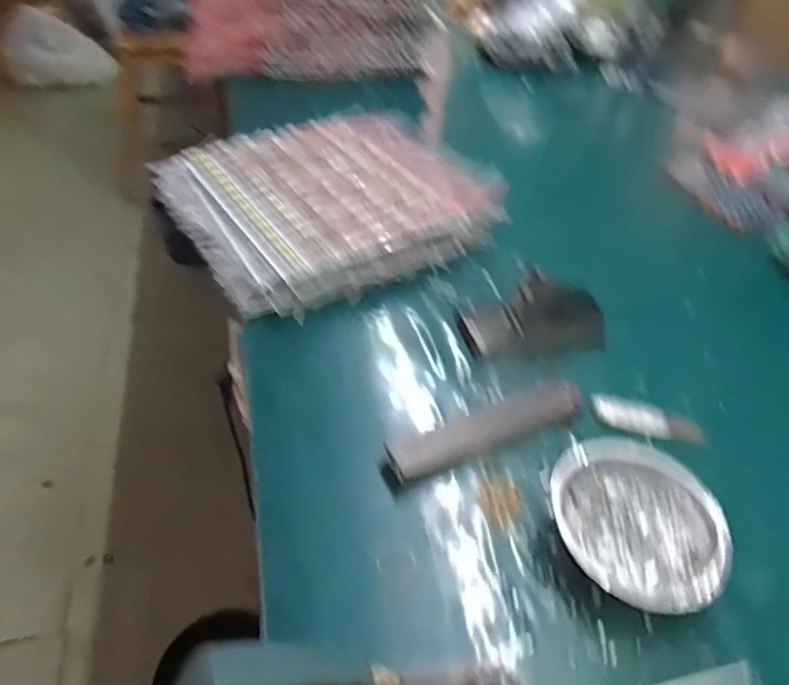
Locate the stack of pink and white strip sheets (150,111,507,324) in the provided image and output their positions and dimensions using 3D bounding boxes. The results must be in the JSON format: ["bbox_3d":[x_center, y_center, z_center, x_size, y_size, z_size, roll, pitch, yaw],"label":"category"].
[{"bbox_3d":[-0.081,-0.184,0.758,0.364,0.081,0.298,-25,52,-27],"label":"stack of pink and white strip sheets"}]

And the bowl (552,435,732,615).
[{"bbox_3d":[0.184,0.145,0.471,0.123,0.047,0.133,-1,43,-7],"label":"bowl"}]

